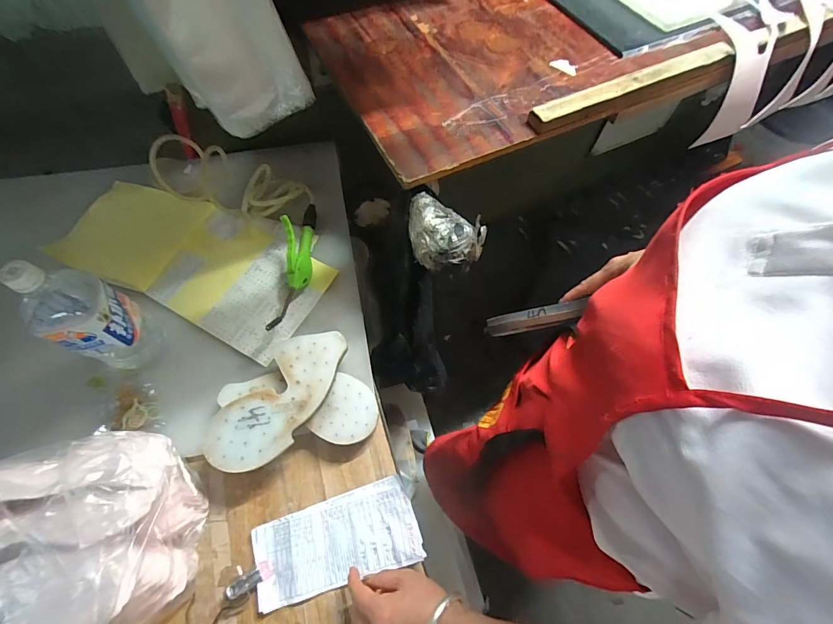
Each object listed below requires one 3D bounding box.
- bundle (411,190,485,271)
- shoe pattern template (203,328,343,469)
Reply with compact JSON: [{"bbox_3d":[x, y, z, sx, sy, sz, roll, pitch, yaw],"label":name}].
[{"bbox_3d":[0.033,-0.101,0.516,0.111,0.051,0.091,24,65,11],"label":"bundle"},{"bbox_3d":[-0.185,0.113,0.524,0.108,0.010,0.209,20,66,7],"label":"shoe pattern template"}]

